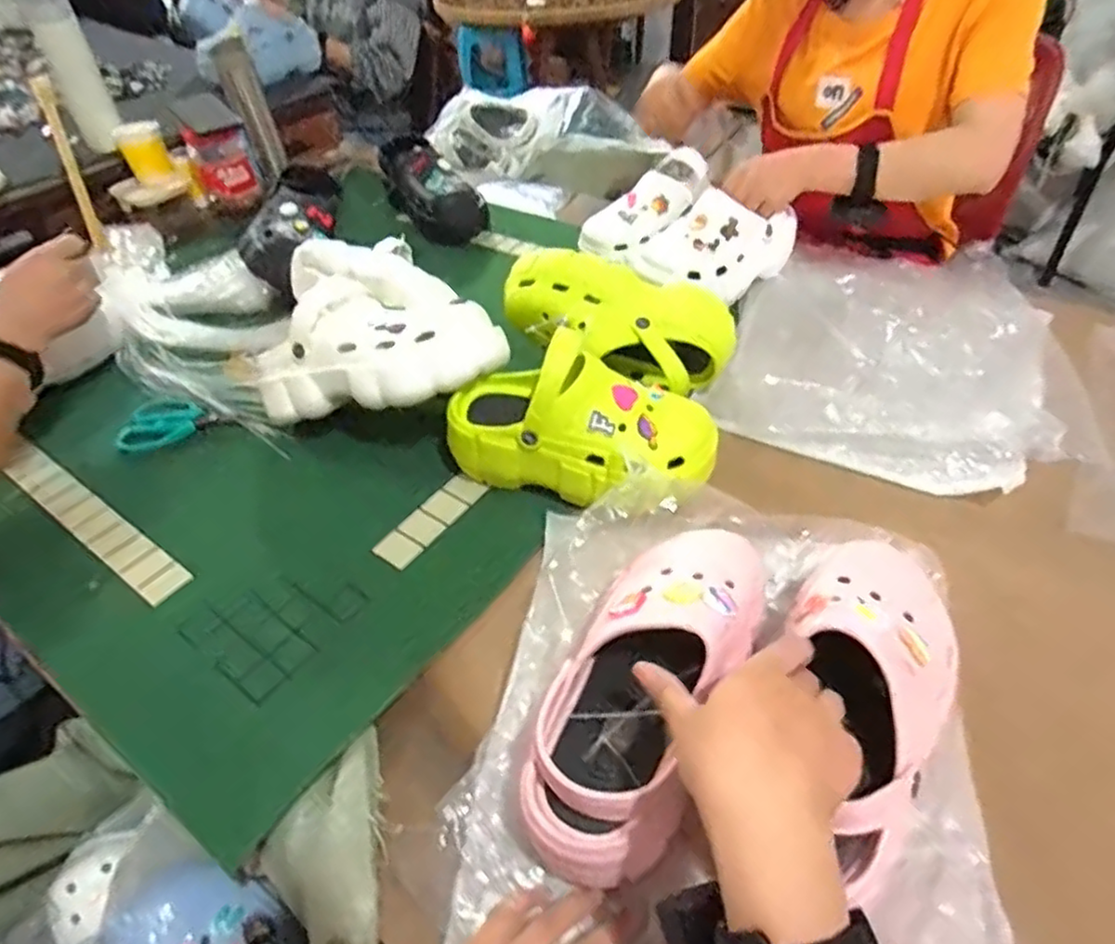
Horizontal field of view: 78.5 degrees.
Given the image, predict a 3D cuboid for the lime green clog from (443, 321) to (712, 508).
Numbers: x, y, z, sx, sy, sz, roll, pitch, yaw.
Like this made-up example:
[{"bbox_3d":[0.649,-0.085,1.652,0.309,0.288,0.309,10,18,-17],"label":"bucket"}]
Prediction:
[{"bbox_3d":[0.020,-0.047,0.637,0.244,0.131,0.114,15,48,17],"label":"lime green clog"}]

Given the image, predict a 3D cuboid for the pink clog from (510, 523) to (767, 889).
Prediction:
[{"bbox_3d":[0.060,0.136,0.453,0.099,0.076,0.244,22,62,23],"label":"pink clog"}]

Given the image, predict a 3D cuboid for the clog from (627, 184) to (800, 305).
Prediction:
[{"bbox_3d":[0.205,-0.293,0.863,0.217,0.100,0.108,-24,49,-20],"label":"clog"}]

